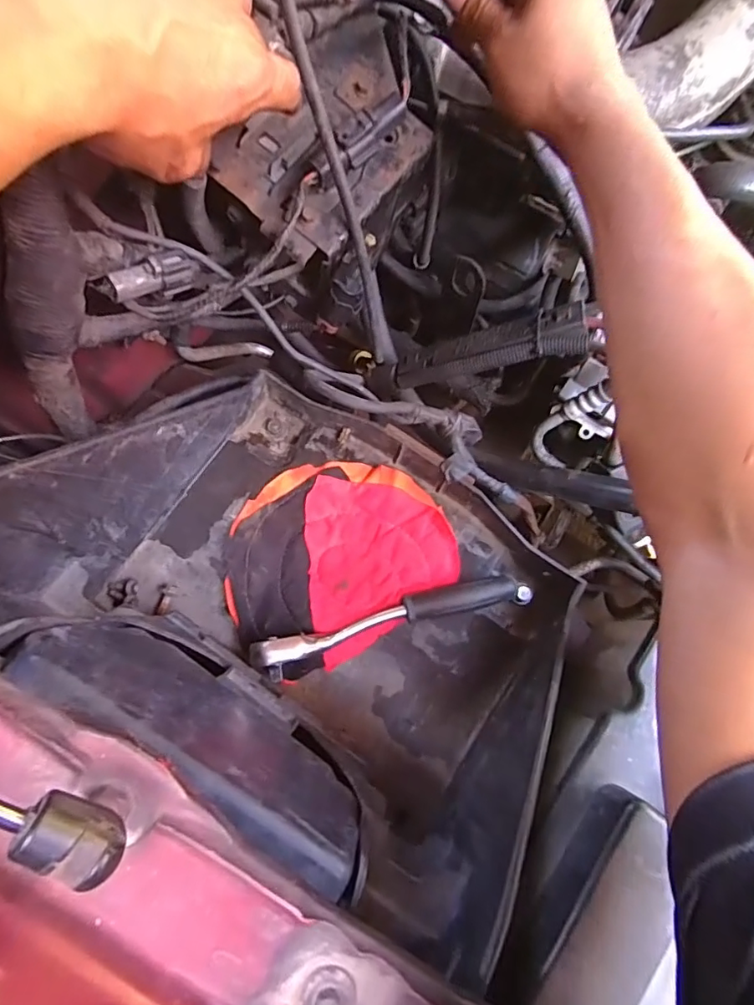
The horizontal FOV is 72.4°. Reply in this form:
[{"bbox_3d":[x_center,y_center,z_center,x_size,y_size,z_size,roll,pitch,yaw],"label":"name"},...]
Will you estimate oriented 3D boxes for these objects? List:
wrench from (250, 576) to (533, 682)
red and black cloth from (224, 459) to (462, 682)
[{"bbox_3d":[0.017,0.088,0.385,0.214,0.031,0.028,-15,78,-4],"label":"wrench"},{"bbox_3d":[-0.036,0.040,0.410,0.172,0.015,0.149,-39,81,-9],"label":"red and black cloth"}]

